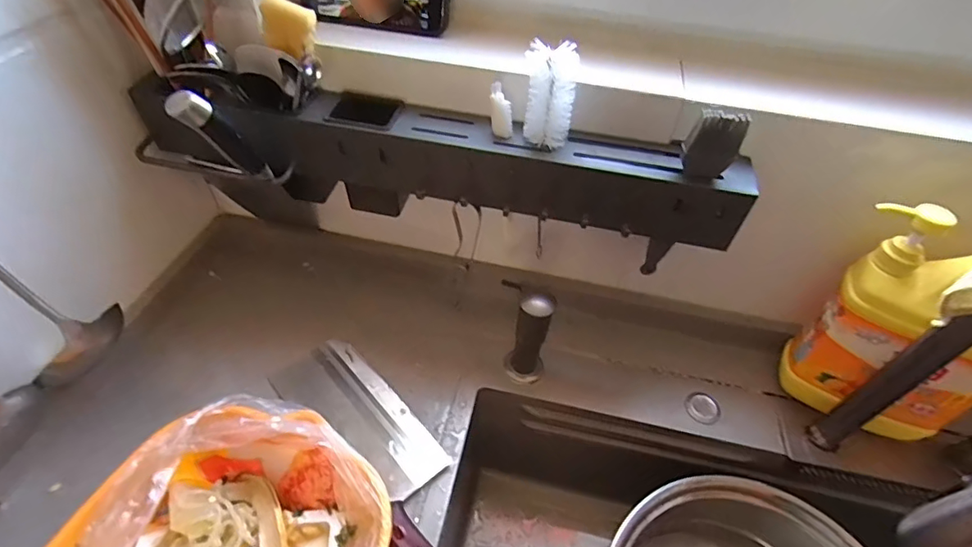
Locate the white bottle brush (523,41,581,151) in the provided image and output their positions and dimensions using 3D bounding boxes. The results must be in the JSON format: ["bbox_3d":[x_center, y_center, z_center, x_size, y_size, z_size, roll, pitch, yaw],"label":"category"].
[{"bbox_3d":[0.055,-0.153,0.432,0.043,0.083,0.027,8,47,3],"label":"white bottle brush"}]

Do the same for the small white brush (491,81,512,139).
[{"bbox_3d":[0.013,-0.150,0.457,0.012,0.049,0.019,-21,25,-22],"label":"small white brush"}]

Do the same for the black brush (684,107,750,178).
[{"bbox_3d":[0.186,-0.103,0.412,0.041,0.061,0.016,9,47,4],"label":"black brush"}]

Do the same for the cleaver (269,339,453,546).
[{"bbox_3d":[-0.099,0.176,0.490,0.091,0.027,0.306,-33,57,-29],"label":"cleaver"}]

